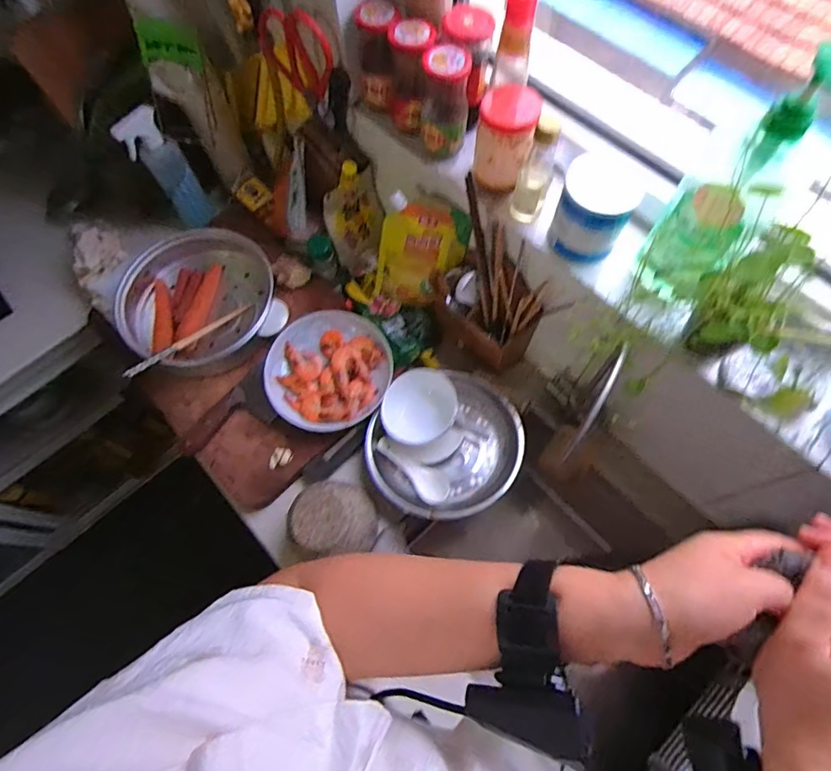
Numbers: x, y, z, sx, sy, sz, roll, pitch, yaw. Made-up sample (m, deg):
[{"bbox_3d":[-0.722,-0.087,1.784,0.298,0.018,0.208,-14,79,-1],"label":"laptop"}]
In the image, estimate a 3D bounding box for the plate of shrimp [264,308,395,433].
[{"bbox_3d":[-0.137,-0.022,0.794,0.195,0.041,0.198,-1,68,2],"label":"plate of shrimp"}]

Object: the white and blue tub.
[{"bbox_3d":[0.214,-0.212,0.582,0.086,0.093,0.088,23,71,11],"label":"white and blue tub"}]

